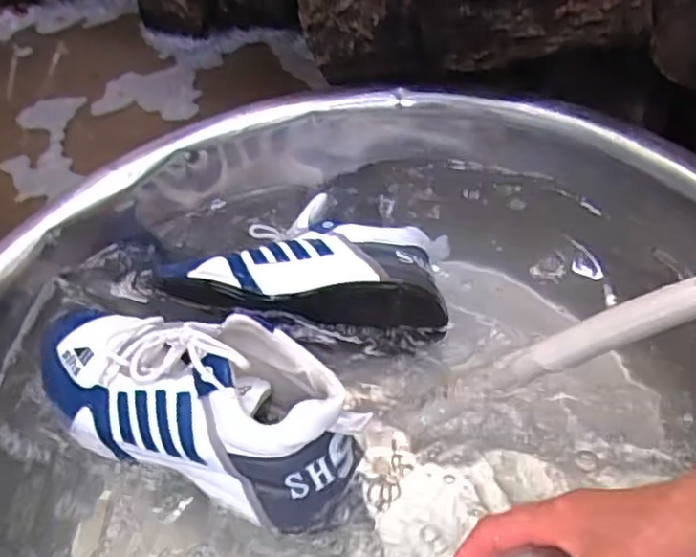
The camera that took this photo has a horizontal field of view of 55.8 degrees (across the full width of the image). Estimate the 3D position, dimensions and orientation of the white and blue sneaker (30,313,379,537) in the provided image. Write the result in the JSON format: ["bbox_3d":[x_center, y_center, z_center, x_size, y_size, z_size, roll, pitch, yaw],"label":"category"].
[{"bbox_3d":[-0.120,0.079,0.470,0.258,0.088,0.103,15,55,19],"label":"white and blue sneaker"}]

